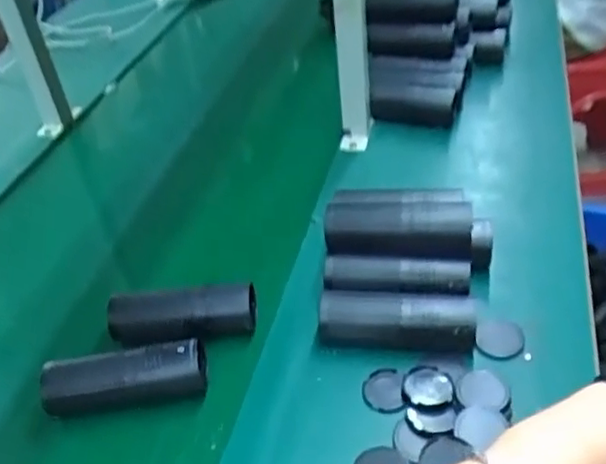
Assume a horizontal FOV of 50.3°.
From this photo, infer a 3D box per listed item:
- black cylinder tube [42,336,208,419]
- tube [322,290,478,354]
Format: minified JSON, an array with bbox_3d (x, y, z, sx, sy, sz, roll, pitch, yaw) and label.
[{"bbox_3d":[-0.182,0.155,0.660,0.165,0.052,0.057,-7,40,0],"label":"black cylinder tube"},{"bbox_3d":[0.099,0.093,0.686,0.160,0.048,0.053,4,41,12],"label":"tube"}]

